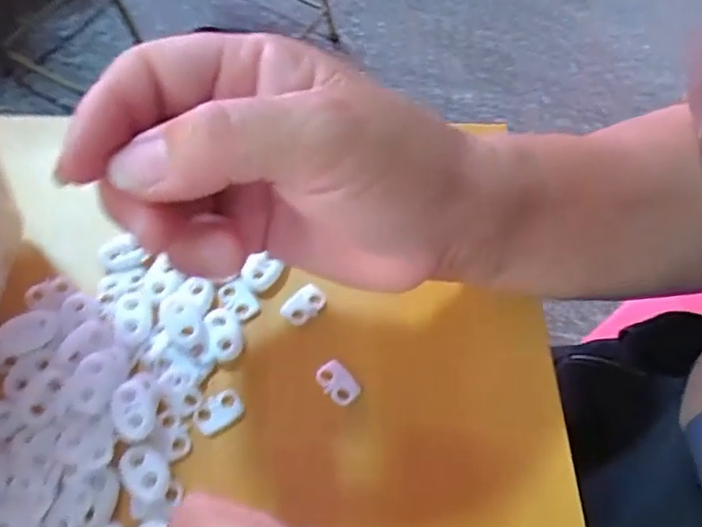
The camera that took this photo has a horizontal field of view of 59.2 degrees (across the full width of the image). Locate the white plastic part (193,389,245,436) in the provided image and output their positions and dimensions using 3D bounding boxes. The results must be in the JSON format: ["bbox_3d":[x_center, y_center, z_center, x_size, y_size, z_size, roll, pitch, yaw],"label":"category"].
[{"bbox_3d":[-0.051,0.057,0.238,0.019,0.004,0.014,-31,67,-19],"label":"white plastic part"}]

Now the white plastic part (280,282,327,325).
[{"bbox_3d":[-0.020,0.017,0.261,0.018,0.004,0.014,-34,68,-20],"label":"white plastic part"}]

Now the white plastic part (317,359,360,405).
[{"bbox_3d":[-0.005,0.047,0.245,0.012,0.004,0.019,-35,68,-21],"label":"white plastic part"}]

